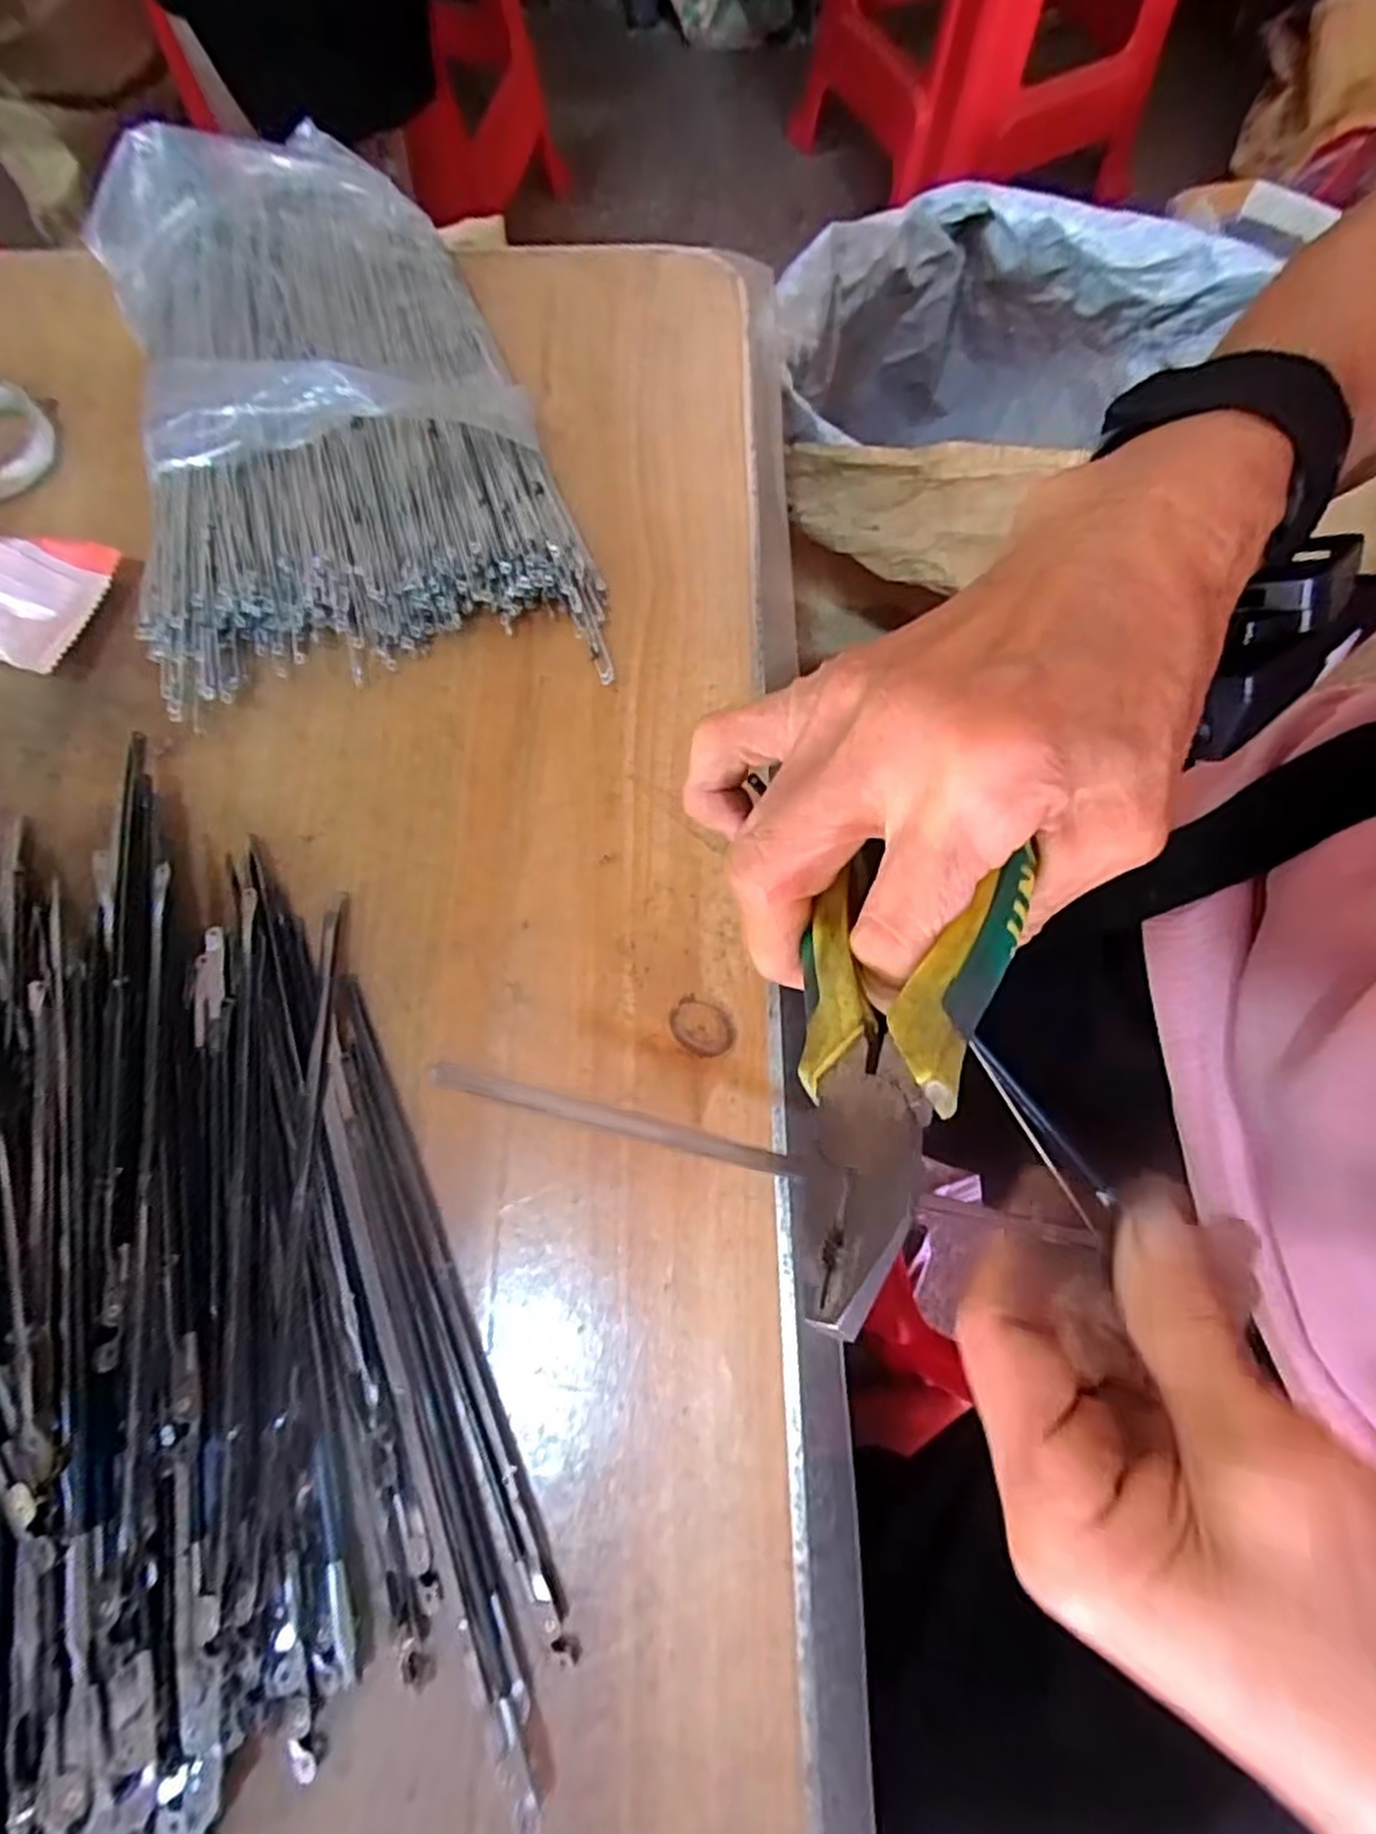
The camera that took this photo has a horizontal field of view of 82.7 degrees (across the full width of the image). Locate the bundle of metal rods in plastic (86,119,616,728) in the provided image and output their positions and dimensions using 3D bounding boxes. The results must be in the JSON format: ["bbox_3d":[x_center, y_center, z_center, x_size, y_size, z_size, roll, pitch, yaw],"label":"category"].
[{"bbox_3d":[-0.128,-0.194,0.290,0.156,0.042,0.236,-12,73,-4],"label":"bundle of metal rods in plastic"}]

